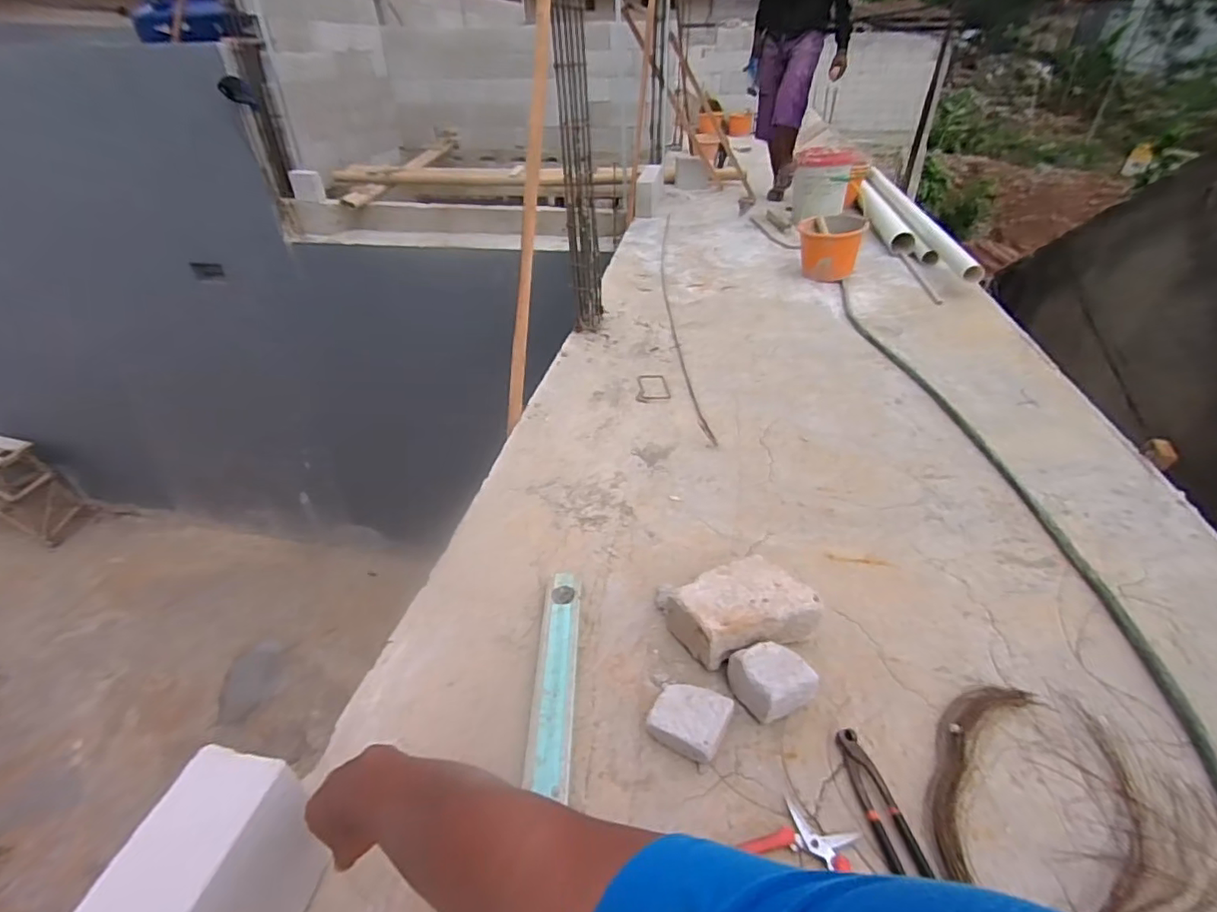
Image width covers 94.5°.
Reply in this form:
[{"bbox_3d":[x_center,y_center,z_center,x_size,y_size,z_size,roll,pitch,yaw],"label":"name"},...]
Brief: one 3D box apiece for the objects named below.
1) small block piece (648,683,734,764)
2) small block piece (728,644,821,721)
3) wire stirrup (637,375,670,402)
[{"bbox_3d":[0.117,0.378,0.810,0.102,0.048,0.093,16,38,22],"label":"small block piece"},{"bbox_3d":[0.246,0.337,0.843,0.104,0.078,0.096,-16,38,-21],"label":"small block piece"},{"bbox_3d":[0.131,-0.210,1.696,0.099,0.008,0.160,0,35,0],"label":"wire stirrup"}]

